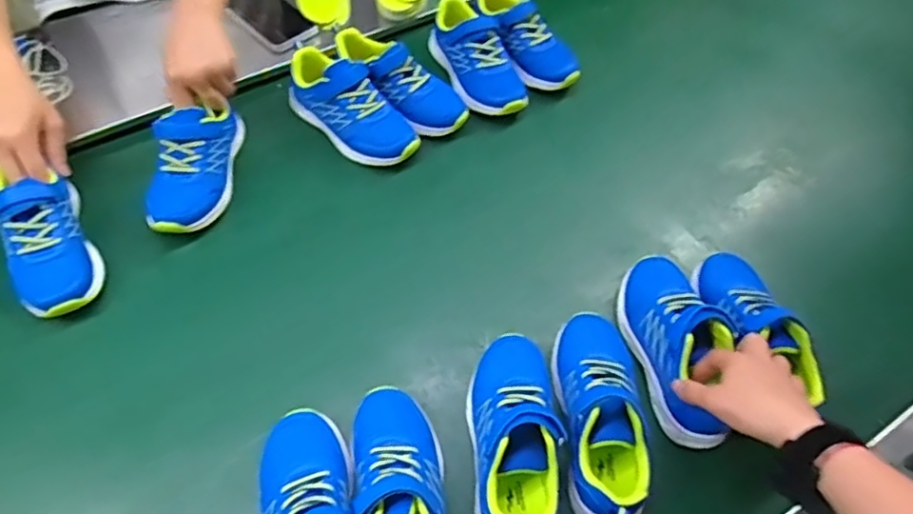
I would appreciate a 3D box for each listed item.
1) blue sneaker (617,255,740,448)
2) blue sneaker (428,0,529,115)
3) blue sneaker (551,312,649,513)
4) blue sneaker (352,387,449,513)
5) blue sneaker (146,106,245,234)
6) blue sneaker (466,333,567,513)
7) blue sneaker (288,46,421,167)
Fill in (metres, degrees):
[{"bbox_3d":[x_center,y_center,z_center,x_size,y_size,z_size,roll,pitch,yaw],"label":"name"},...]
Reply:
[{"bbox_3d":[0.223,0.084,0.608,0.085,0.065,0.196,-5,61,0],"label":"blue sneaker"},{"bbox_3d":[0.027,-0.276,0.849,0.090,0.069,0.196,-21,62,-9],"label":"blue sneaker"},{"bbox_3d":[0.143,0.146,0.574,0.083,0.073,0.202,-2,60,1],"label":"blue sneaker"},{"bbox_3d":[-0.050,0.206,0.527,0.076,0.080,0.186,-8,60,-2],"label":"blue sneaker"},{"bbox_3d":[-0.310,-0.108,0.716,0.073,0.091,0.185,2,60,3],"label":"blue sneaker"},{"bbox_3d":[0.054,0.163,0.555,0.081,0.072,0.199,-3,60,0],"label":"blue sneaker"},{"bbox_3d":[-0.138,-0.188,0.766,0.197,0.079,0.083,40,69,8],"label":"blue sneaker"}]

